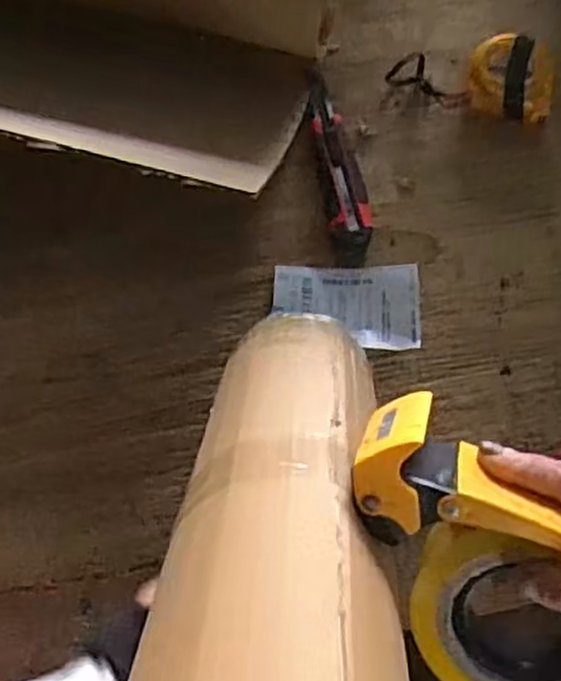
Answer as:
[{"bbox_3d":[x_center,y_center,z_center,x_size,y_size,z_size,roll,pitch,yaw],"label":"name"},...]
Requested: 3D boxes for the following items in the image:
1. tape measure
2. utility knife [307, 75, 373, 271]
[{"bbox_3d":[0.206,-0.234,0.657,0.066,0.033,0.080,1,75,-2],"label":"tape measure"},{"bbox_3d":[0.054,-0.164,0.666,0.036,0.016,0.190,-9,75,-4],"label":"utility knife"}]

